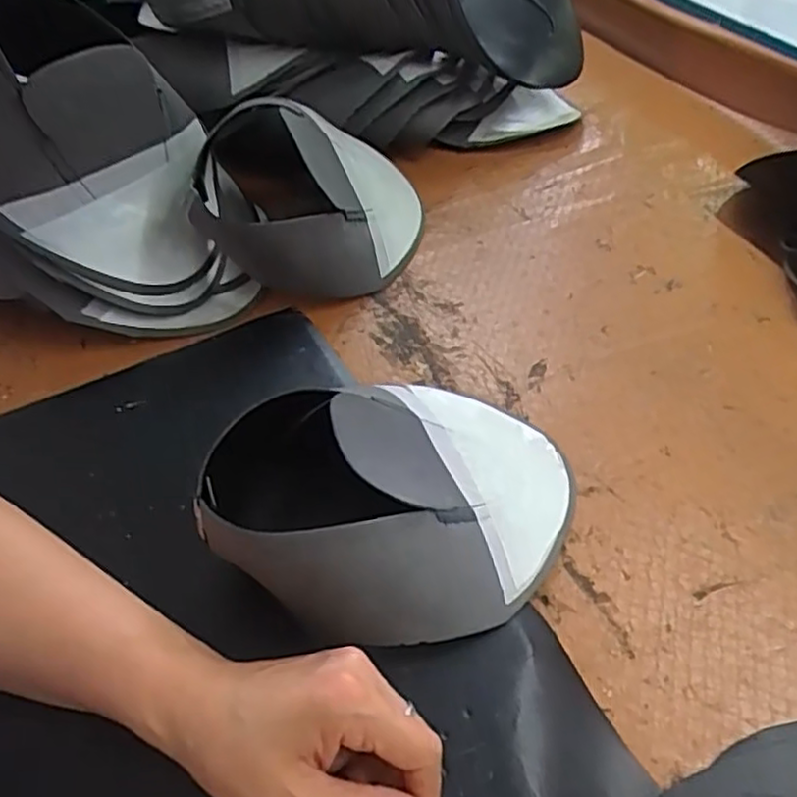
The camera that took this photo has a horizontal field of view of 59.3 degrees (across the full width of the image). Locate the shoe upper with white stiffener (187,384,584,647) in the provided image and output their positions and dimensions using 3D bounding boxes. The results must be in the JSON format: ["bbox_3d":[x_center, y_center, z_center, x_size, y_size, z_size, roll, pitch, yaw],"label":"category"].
[{"bbox_3d":[0.011,0.053,0.419,0.220,0.097,0.161,-35,57,-26],"label":"shoe upper with white stiffener"}]

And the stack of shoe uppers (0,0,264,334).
[{"bbox_3d":[-0.229,-0.174,0.531,0.195,0.213,0.149,-9,49,-7],"label":"stack of shoe uppers"}]

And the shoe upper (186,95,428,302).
[{"bbox_3d":[-0.069,-0.177,0.602,0.166,0.127,0.182,2,48,2],"label":"shoe upper"}]

